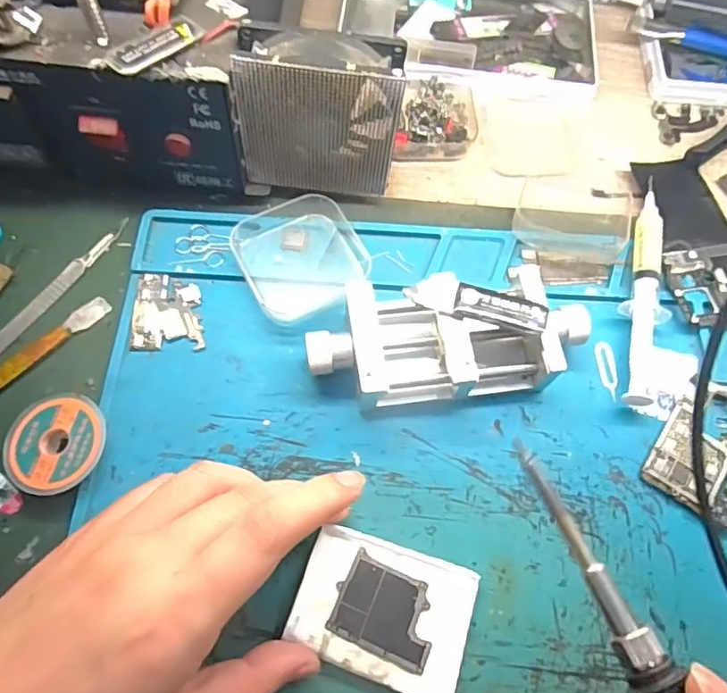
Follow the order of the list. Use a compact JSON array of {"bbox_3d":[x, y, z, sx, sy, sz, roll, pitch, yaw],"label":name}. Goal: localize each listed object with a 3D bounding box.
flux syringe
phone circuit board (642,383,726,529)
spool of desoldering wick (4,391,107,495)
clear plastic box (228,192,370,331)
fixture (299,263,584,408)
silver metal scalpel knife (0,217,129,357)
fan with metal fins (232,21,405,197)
[{"bbox_3d":[0.153,-0.033,0.302,0.021,0.012,0.139,13,68,3],"label":"flux syringe"},{"bbox_3d":[0.173,0.049,0.272,0.047,0.005,0.068,33,70,11],"label":"phone circuit board"},{"bbox_3d":[-0.141,0.045,0.254,0.042,0.013,0.044,1,68,-2],"label":"spool of desoldering wick"},{"bbox_3d":[-0.033,-0.050,0.298,0.064,0.014,0.070,-26,71,-12],"label":"clear plastic box"},{"bbox_3d":[0.042,-0.004,0.274,0.134,0.031,0.056,-5,68,-5],"label":"fixture"},{"bbox_3d":[-0.169,-0.020,0.287,0.010,0.006,0.126,31,70,10],"label":"silver metal scalpel knife"},{"bbox_3d":[-0.023,-0.119,0.289,0.081,0.082,0.033,0,68,-2],"label":"fan with metal fins"}]

